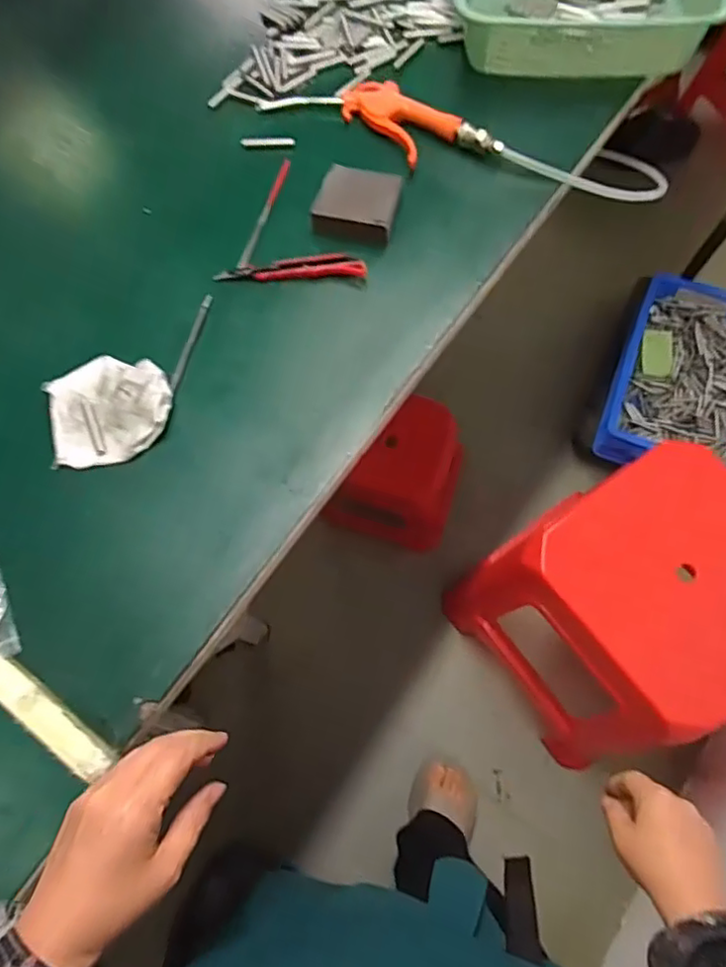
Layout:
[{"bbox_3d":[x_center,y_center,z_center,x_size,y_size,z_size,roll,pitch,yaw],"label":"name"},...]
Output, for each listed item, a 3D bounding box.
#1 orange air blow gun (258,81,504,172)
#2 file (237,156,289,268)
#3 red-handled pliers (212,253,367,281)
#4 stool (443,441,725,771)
[{"bbox_3d":[0.021,-0.413,0.668,0.272,0.034,0.090,32,74,14],"label":"orange air blow gun"},{"bbox_3d":[-0.106,-0.294,0.643,0.010,0.004,0.150,15,69,6],"label":"file"},{"bbox_3d":[-0.072,-0.220,0.601,0.150,0.018,0.025,0,69,3],"label":"red-handled pliers"},{"bbox_3d":[0.381,0.196,0.923,0.293,0.497,0.342,-36,71,-11],"label":"stool"}]

